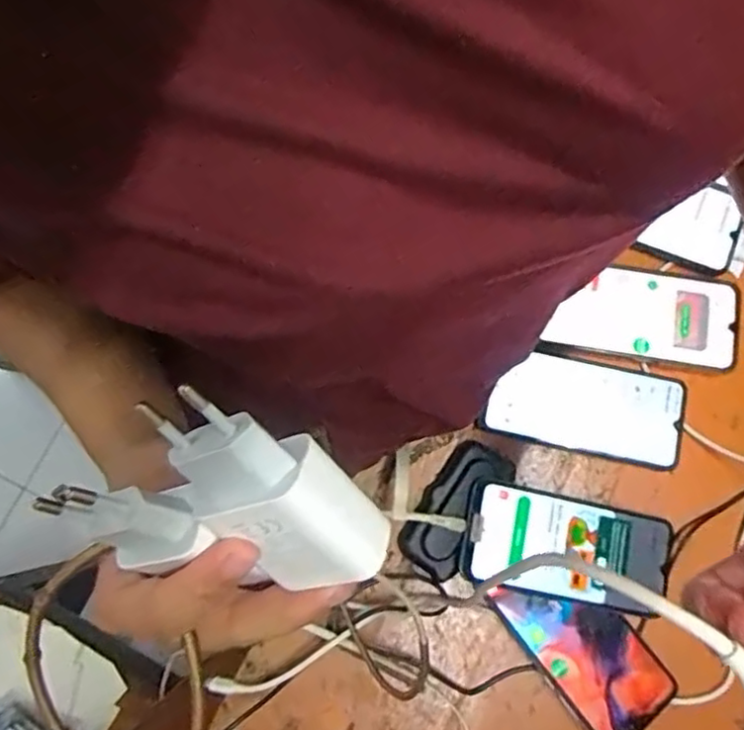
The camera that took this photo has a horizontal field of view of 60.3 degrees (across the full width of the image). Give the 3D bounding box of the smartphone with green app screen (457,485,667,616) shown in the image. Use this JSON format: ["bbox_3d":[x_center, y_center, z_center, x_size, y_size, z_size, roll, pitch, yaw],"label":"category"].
[{"bbox_3d":[0.149,0.138,0.487,0.158,0.012,0.073,13,76,-7],"label":"smartphone with green app screen"}]

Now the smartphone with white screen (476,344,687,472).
[{"bbox_3d":[0.174,0.032,0.525,0.156,0.009,0.079,12,79,3],"label":"smartphone with white screen"}]

